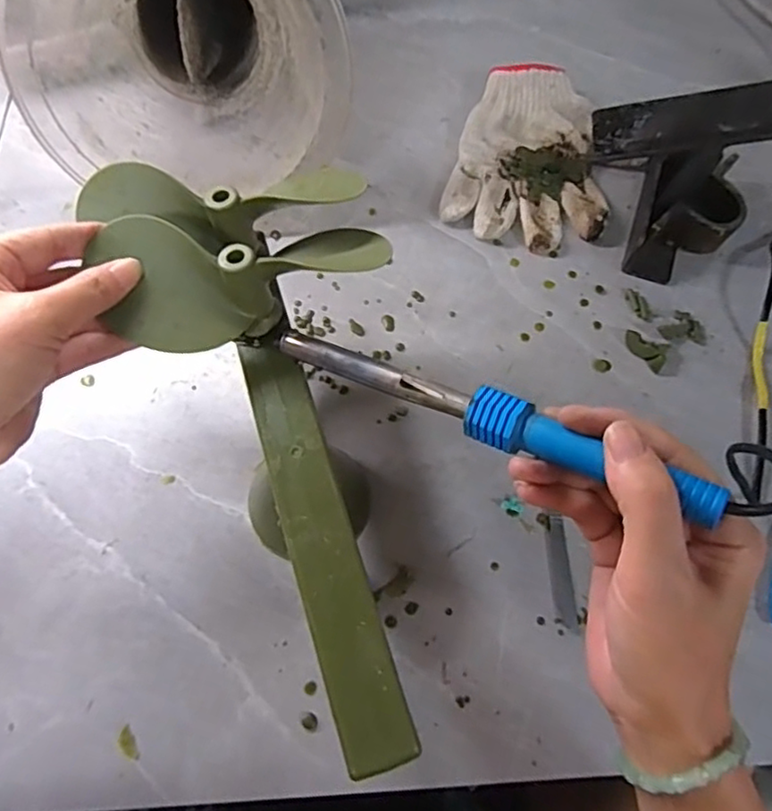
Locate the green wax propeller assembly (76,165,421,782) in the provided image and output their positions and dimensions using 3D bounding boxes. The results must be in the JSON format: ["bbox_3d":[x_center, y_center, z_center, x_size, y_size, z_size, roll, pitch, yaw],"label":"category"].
[{"bbox_3d":[-0.046,0.010,0.332,0.140,0.049,0.321,-17,77,-10],"label":"green wax propeller assembly"}]

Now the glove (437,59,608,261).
[{"bbox_3d":[0.128,-0.215,0.546,0.127,0.027,0.182,15,65,5],"label":"glove"}]

